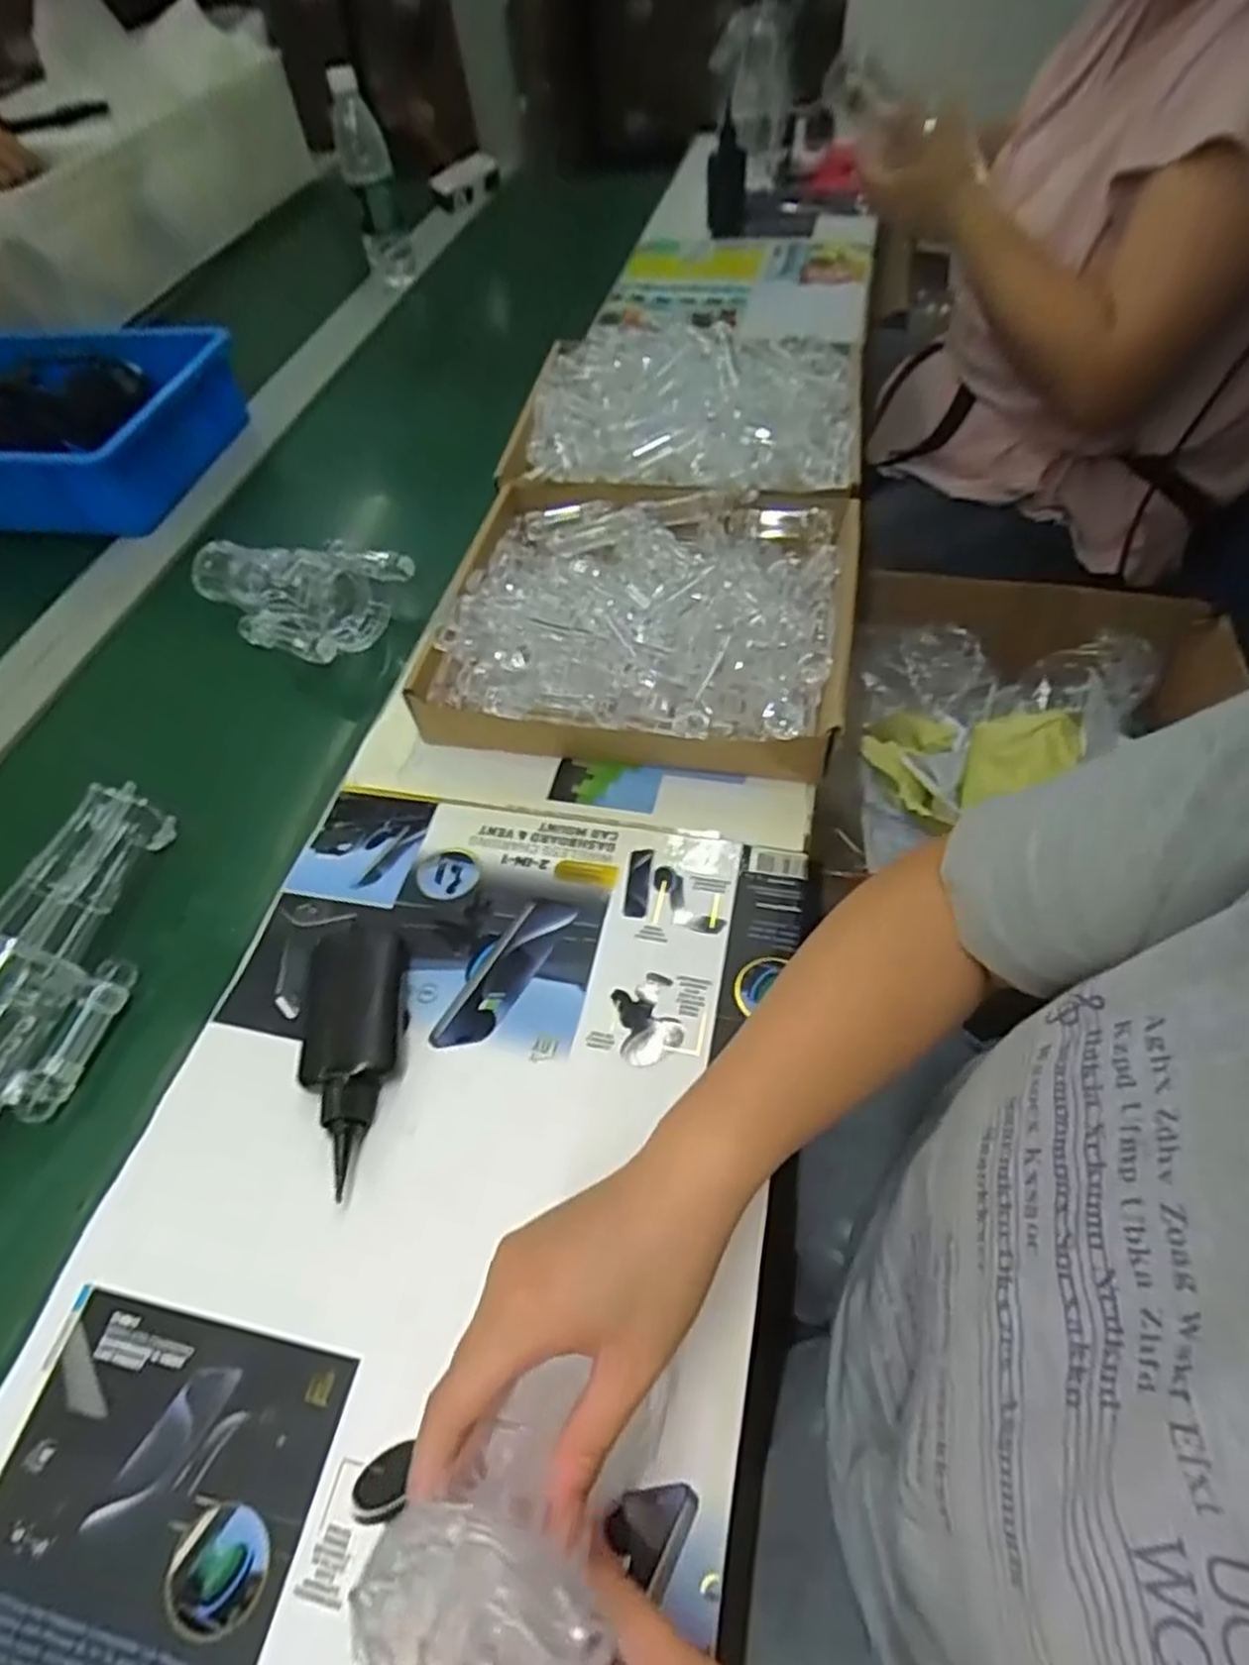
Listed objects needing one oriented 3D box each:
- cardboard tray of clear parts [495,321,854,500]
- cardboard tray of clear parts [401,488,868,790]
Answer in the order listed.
[{"bbox_3d":[0.056,-0.393,0.727,0.320,0.060,0.242,8,55,11],"label":"cardboard tray of clear parts"},{"bbox_3d":[0.023,-0.176,0.614,0.303,0.078,0.280,6,56,9],"label":"cardboard tray of clear parts"}]

